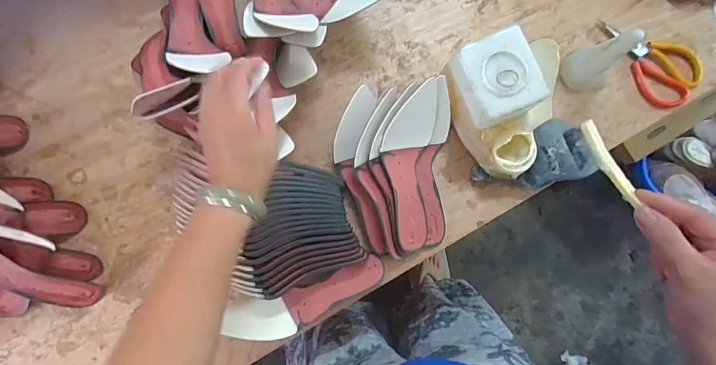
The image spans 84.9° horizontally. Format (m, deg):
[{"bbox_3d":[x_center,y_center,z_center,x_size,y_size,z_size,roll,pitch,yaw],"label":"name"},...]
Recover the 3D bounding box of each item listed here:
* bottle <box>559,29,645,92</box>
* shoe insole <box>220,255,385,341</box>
[{"bbox_3d":[0.381,-0.194,0.601,0.072,0.127,0.071,-32,86,-3],"label":"bottle"},{"bbox_3d":[-0.075,0.185,0.601,0.242,0.035,0.073,-17,85,-2],"label":"shoe insole"}]

